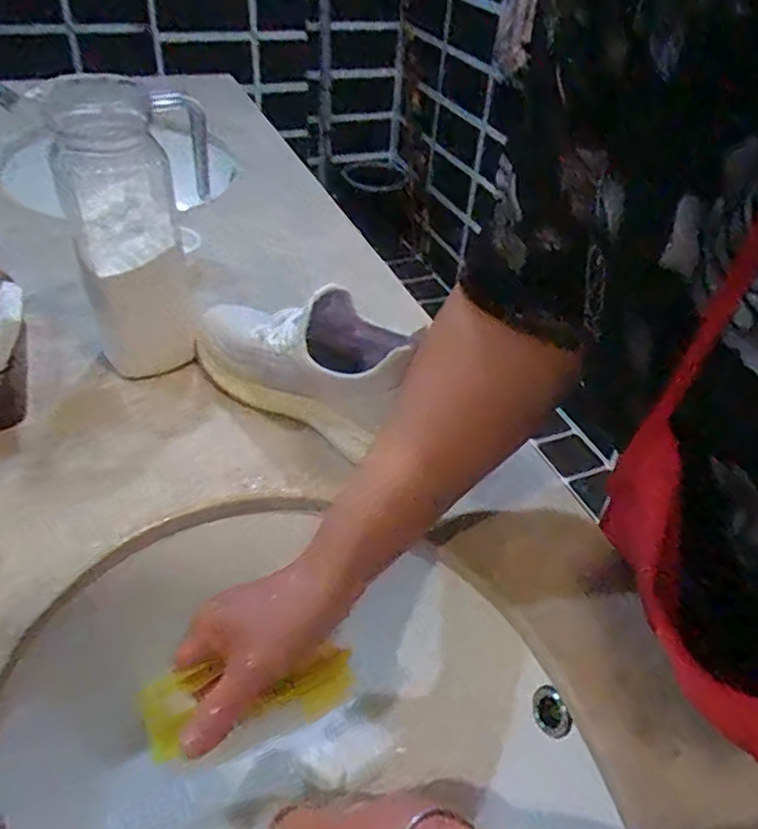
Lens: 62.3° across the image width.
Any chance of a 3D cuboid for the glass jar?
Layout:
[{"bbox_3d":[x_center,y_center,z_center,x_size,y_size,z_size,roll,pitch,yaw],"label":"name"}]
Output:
[{"bbox_3d":[-0.207,-0.188,0.493,0.074,0.132,0.074,-15,46,-22],"label":"glass jar"}]

